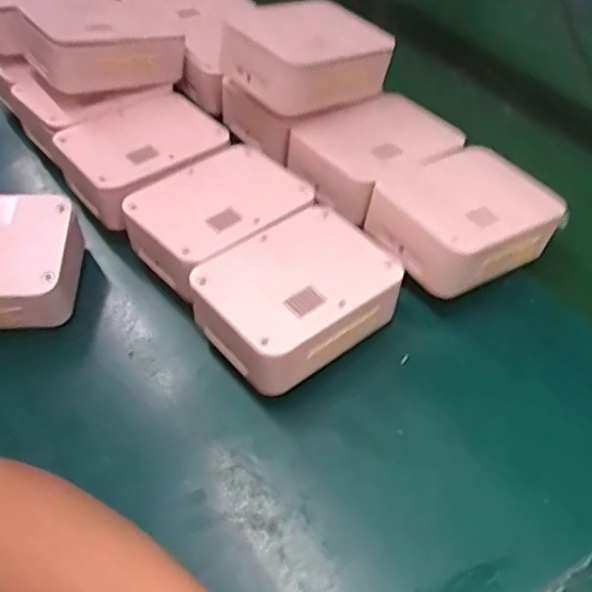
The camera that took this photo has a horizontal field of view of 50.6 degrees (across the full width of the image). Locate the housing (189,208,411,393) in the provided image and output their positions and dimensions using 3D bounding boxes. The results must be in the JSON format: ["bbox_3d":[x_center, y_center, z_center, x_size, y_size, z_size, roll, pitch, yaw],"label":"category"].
[{"bbox_3d":[0.002,0.002,0.453,0.130,0.066,0.099,-35,58,-22],"label":"housing"}]

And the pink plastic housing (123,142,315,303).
[{"bbox_3d":[-0.056,-0.065,0.503,0.139,0.052,0.103,-38,58,-23],"label":"pink plastic housing"}]

